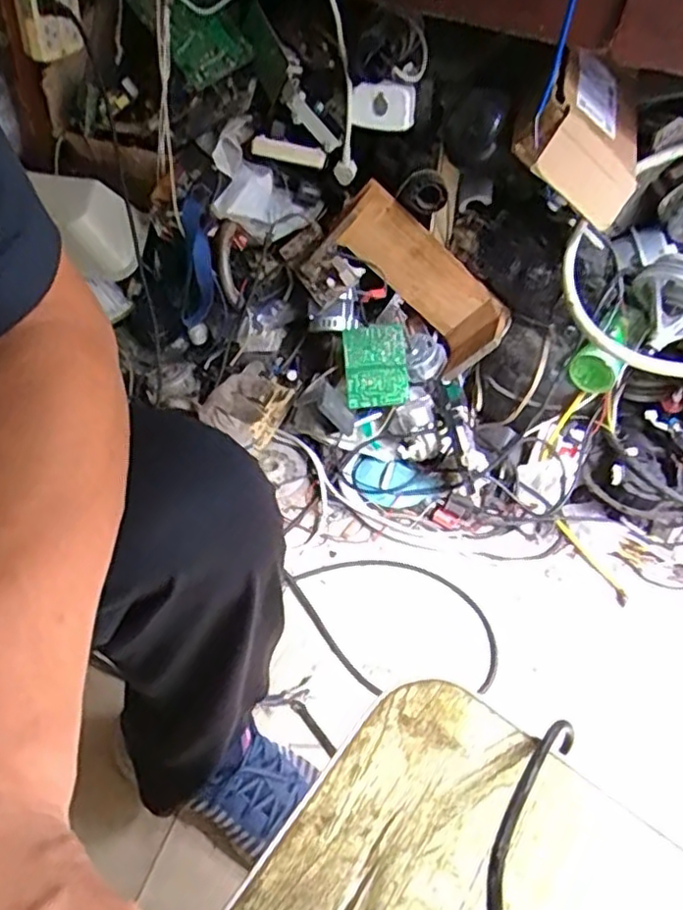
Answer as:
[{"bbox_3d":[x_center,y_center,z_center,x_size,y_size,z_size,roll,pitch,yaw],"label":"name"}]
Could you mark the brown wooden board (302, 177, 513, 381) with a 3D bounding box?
[{"bbox_3d":[0.109,-0.261,1.027,0.293,0.127,0.114,39,48,-13],"label":"brown wooden board"}]

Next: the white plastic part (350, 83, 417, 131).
[{"bbox_3d":[0.056,-0.465,0.900,0.083,0.055,0.022,9,47,1],"label":"white plastic part"}]

